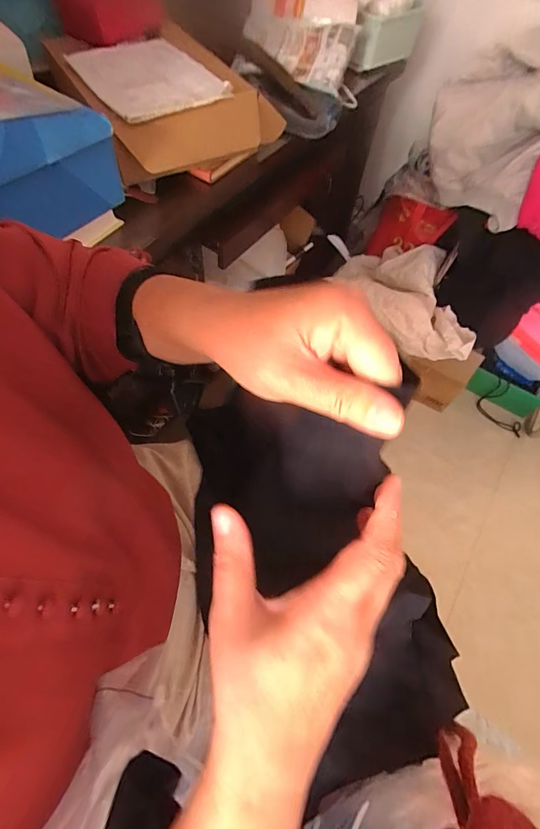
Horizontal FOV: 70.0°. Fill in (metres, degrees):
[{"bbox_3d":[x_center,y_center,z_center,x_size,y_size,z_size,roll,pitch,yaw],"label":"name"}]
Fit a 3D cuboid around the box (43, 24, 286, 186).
[{"bbox_3d":[-0.200,-0.577,0.697,0.275,0.093,0.358,-27,66,-18],"label":"box"}]

